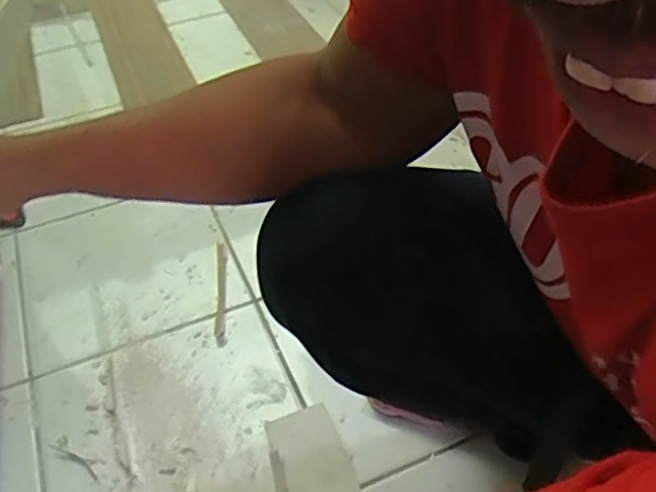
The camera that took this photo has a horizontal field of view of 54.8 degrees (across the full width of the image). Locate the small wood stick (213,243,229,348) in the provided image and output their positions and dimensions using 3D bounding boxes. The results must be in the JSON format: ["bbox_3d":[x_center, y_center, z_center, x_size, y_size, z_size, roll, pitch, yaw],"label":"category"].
[{"bbox_3d":[-0.153,0.063,0.908,0.016,0.014,0.183,-4,44,-2],"label":"small wood stick"}]

